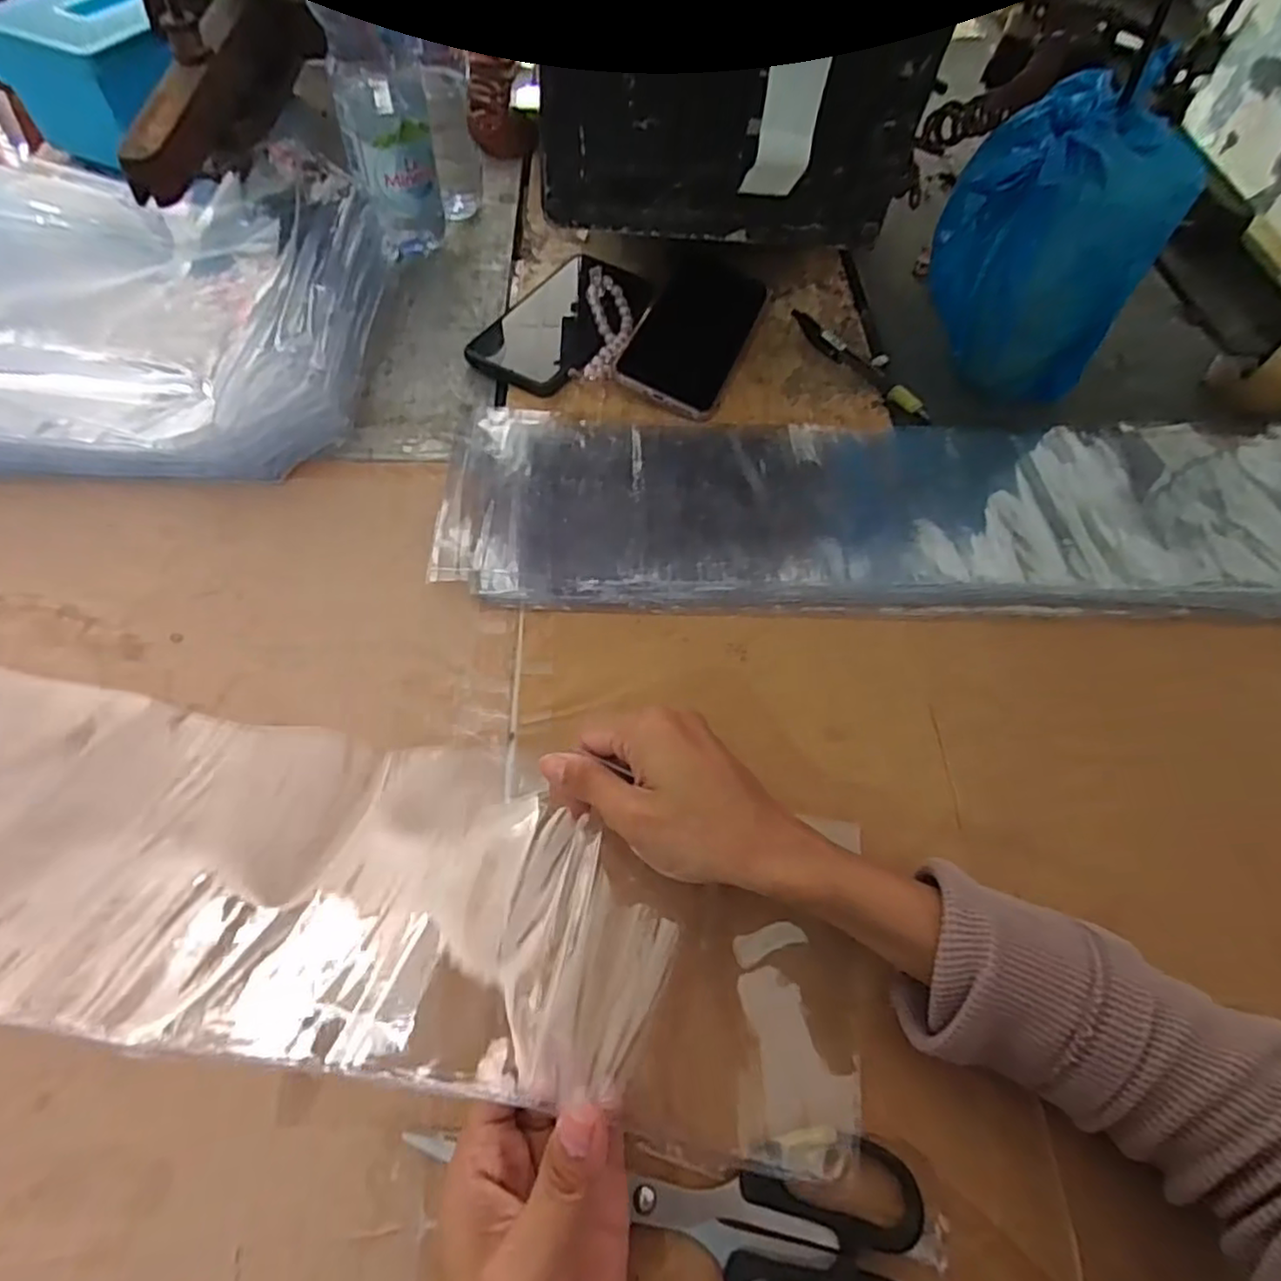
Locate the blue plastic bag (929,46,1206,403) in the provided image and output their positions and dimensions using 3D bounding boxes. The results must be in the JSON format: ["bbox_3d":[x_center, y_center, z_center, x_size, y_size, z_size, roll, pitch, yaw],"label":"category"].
[{"bbox_3d":[0.253,-0.246,0.451,0.099,0.172,0.110,-6,62,-7],"label":"blue plastic bag"}]

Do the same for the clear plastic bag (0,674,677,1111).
[{"bbox_3d":[-0.251,0.082,0.300,0.519,0.025,0.141,7,39,4],"label":"clear plastic bag"}]

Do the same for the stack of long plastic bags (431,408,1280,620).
[{"bbox_3d":[0.238,-0.094,0.446,0.712,0.016,0.174,2,61,-3],"label":"stack of long plastic bags"}]

